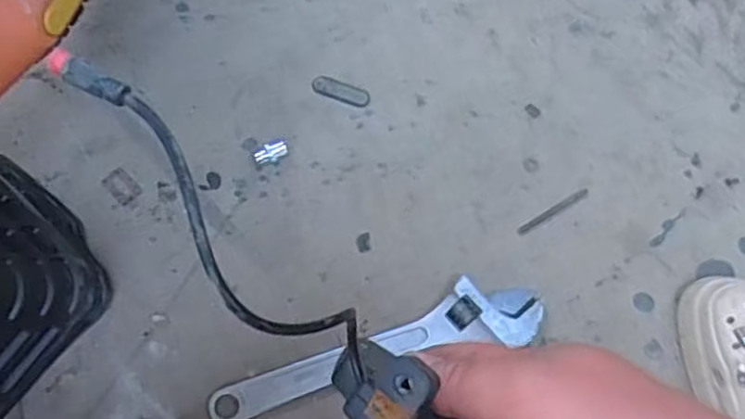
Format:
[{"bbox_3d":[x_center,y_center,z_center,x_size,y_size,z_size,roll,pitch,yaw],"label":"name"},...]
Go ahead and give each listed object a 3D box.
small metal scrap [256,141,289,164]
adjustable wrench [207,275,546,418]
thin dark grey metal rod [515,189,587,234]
[{"bbox_3d":[-0.114,-0.064,0.788,0.036,0.018,0.022,-20,74,-6],"label":"small metal scrap"},{"bbox_3d":[0.003,0.142,0.729,0.352,0.027,0.076,-14,73,-5],"label":"adjustable wrench"},{"bbox_3d":[0.201,0.002,0.776,0.091,0.004,0.010,-30,75,-9],"label":"thin dark grey metal rod"}]

